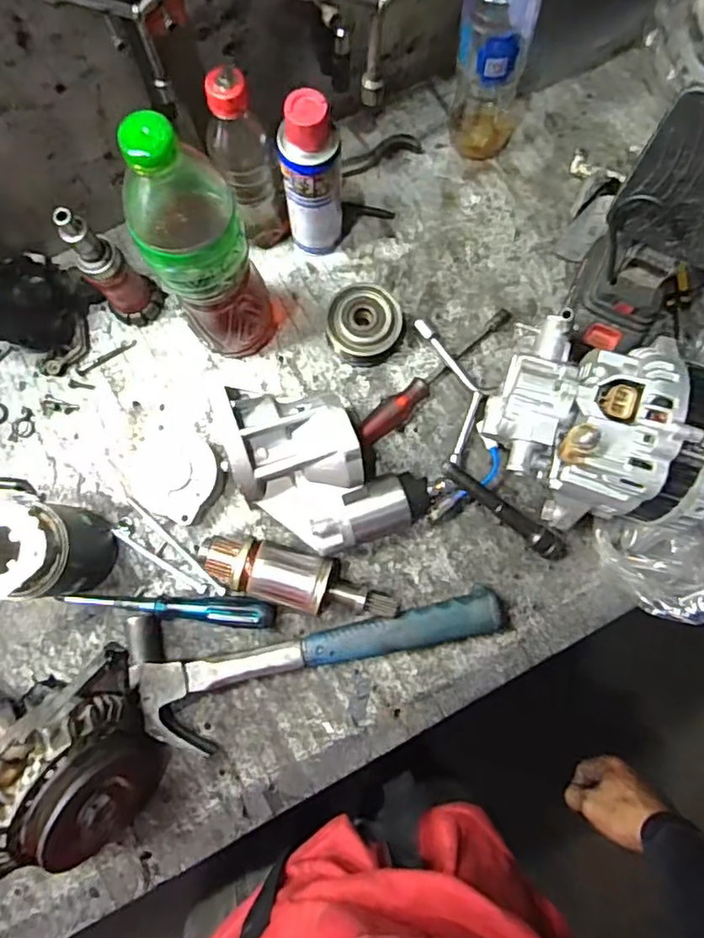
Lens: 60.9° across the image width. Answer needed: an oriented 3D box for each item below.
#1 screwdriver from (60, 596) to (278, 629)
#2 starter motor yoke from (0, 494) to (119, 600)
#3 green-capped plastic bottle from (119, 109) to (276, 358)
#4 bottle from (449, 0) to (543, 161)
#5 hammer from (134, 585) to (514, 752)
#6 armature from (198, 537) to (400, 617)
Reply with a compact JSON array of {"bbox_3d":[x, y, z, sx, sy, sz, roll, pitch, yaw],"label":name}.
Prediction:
[{"bbox_3d":[-0.166,0.124,0.543,0.191,0.029,0.024,5,79,0],"label":"screwdriver"},{"bbox_3d":[-0.264,0.068,0.507,0.080,0.122,0.079,0,79,-1],"label":"starter motor yoke"},{"bbox_3d":[-0.111,-0.162,0.470,0.079,0.272,0.064,-15,80,-4],"label":"green-capped plastic bottle"},{"bbox_3d":[0.131,-0.374,0.538,0.071,0.212,0.073,19,79,2],"label":"bottle"},{"bbox_3d":[-0.027,0.177,0.529,0.328,0.033,0.111,-4,79,-2],"label":"hammer"},{"bbox_3d":[-0.047,0.099,0.534,0.175,0.055,0.049,15,79,2],"label":"armature"}]

